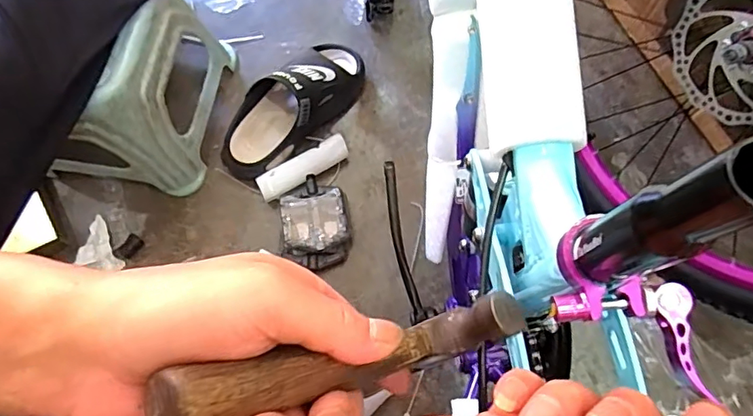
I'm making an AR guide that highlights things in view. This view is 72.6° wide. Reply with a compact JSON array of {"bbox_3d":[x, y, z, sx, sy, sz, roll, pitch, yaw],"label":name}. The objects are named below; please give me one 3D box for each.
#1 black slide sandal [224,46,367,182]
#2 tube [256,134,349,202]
[{"bbox_3d":[-0.132,-0.167,0.799,0.107,0.108,0.262,43,80,12],"label":"black slide sandal"},{"bbox_3d":[-0.112,-0.060,0.795,0.146,0.037,0.039,-31,76,-7],"label":"tube"}]

